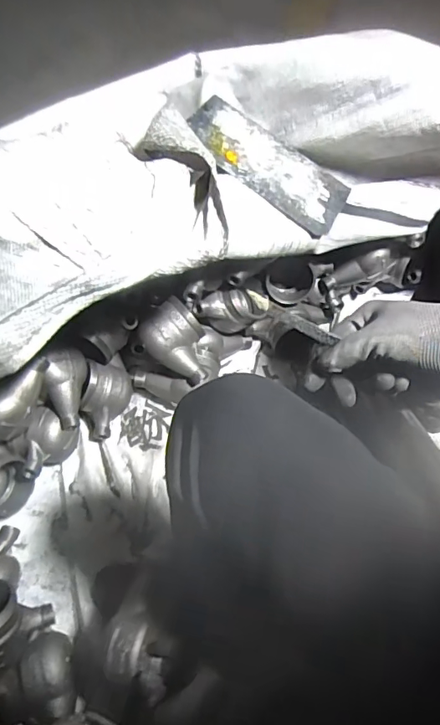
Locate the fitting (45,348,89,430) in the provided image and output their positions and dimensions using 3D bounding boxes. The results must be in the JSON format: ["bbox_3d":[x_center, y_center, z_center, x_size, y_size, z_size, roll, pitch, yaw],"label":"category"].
[{"bbox_3d":[-0.221,0.036,0.699,0.050,0.050,0.118,0,91,3],"label":"fitting"}]

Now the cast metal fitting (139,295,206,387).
[{"bbox_3d":[-0.058,-0.033,0.714,0.110,0.057,0.084,34,74,15],"label":"cast metal fitting"}]

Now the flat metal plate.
[{"bbox_3d":[0.067,-0.273,0.673,0.233,0.008,0.118,31,59,-6],"label":"flat metal plate"}]

